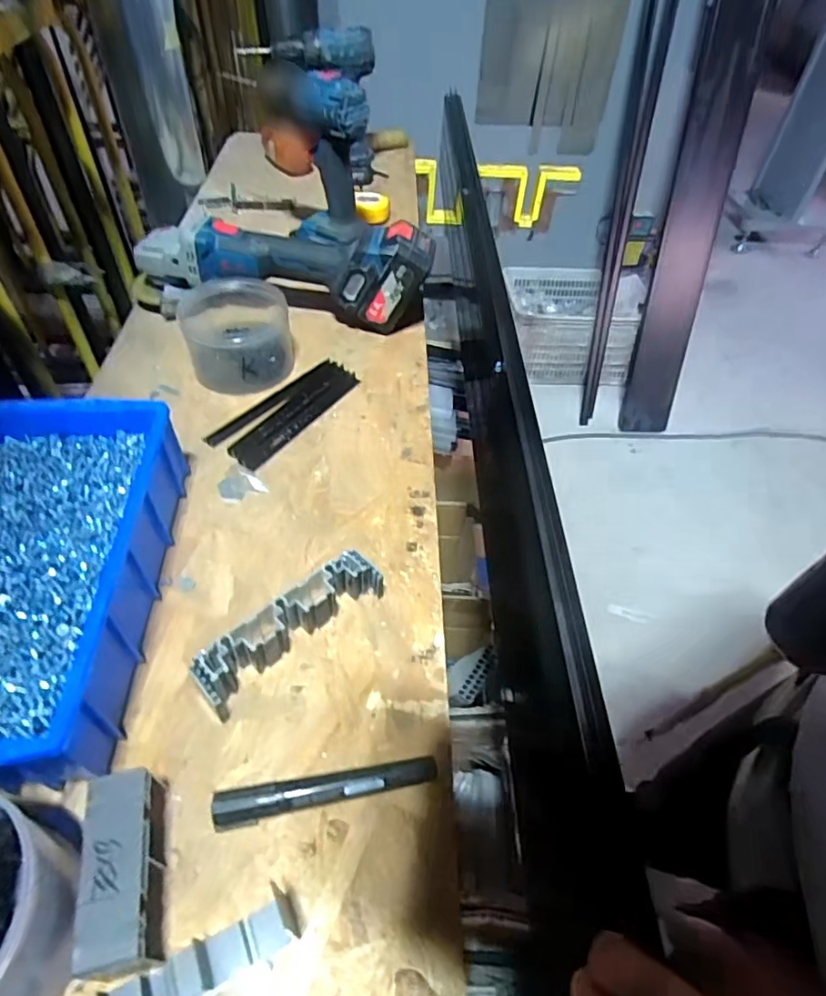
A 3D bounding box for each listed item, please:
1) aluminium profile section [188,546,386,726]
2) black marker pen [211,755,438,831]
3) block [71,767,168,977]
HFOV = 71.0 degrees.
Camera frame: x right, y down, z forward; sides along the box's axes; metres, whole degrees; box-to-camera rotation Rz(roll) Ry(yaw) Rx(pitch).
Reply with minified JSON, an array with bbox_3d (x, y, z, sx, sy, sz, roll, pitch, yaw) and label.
[{"bbox_3d":[-0.092,0.093,0.432,0.040,0.039,0.150,37,55,27],"label":"aluminium profile section"},{"bbox_3d":[-0.054,0.183,0.367,0.138,0.019,0.021,-7,48,-10],"label":"black marker pen"},{"bbox_3d":[-0.157,0.205,0.320,0.031,0.049,0.092,-8,48,-11],"label":"block"}]

